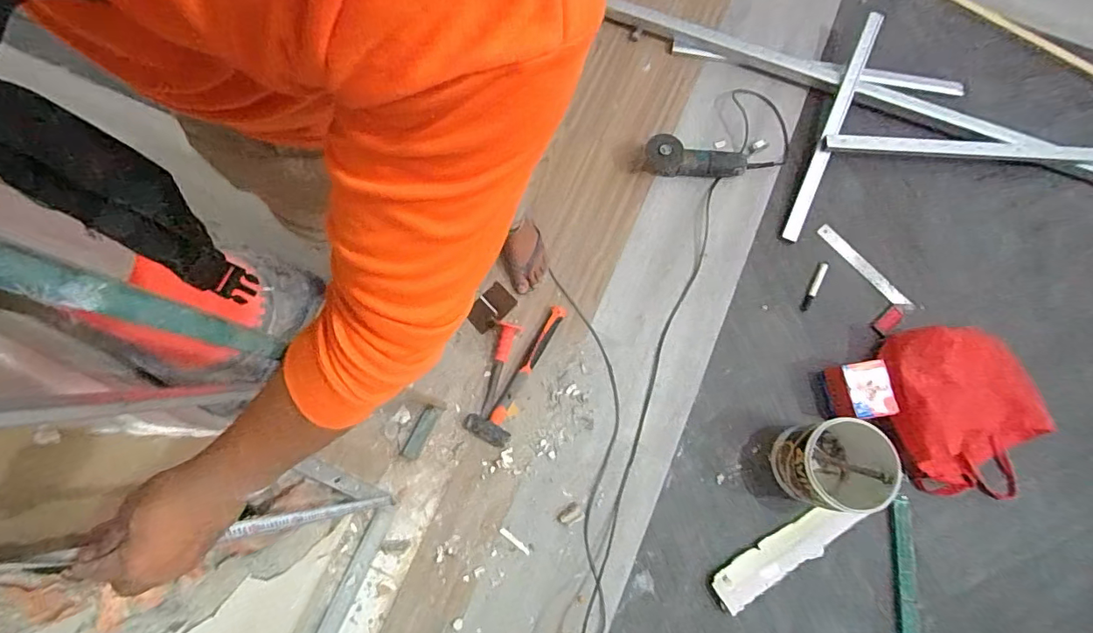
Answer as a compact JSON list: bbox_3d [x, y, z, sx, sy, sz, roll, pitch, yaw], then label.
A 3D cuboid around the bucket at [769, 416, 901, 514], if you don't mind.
[{"bbox_3d":[0.608,0.315,1.081,0.179,0.191,0.180,0,76,-1],"label":"bucket"}]

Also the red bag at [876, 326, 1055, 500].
[{"bbox_3d":[0.952,0.202,1.105,0.355,0.243,0.378,5,76,1],"label":"red bag"}]

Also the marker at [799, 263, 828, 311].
[{"bbox_3d":[0.683,-0.074,1.274,0.024,0.022,0.146,27,78,7],"label":"marker"}]

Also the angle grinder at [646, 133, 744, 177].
[{"bbox_3d":[0.397,-0.421,1.328,0.272,0.078,0.104,2,76,0],"label":"angle grinder"}]

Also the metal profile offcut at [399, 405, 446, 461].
[{"bbox_3d":[-0.295,0.271,1.182,0.044,0.007,0.139,26,78,6],"label":"metal profile offcut"}]

